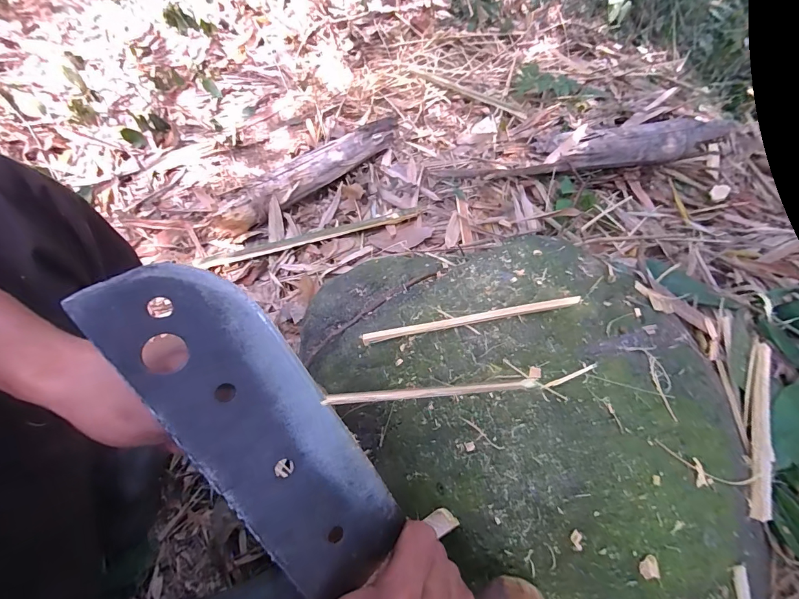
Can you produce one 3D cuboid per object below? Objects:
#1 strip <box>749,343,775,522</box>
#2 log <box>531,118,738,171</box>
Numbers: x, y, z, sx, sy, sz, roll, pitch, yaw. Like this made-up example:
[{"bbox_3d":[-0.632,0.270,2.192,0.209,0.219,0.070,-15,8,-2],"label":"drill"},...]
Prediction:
[{"bbox_3d":[0.378,0.125,0.394,0.021,0.014,0.222,35,53,14],"label":"strip"},{"bbox_3d":[0.580,-0.384,0.932,0.477,0.071,0.093,-10,69,6],"label":"log"}]

